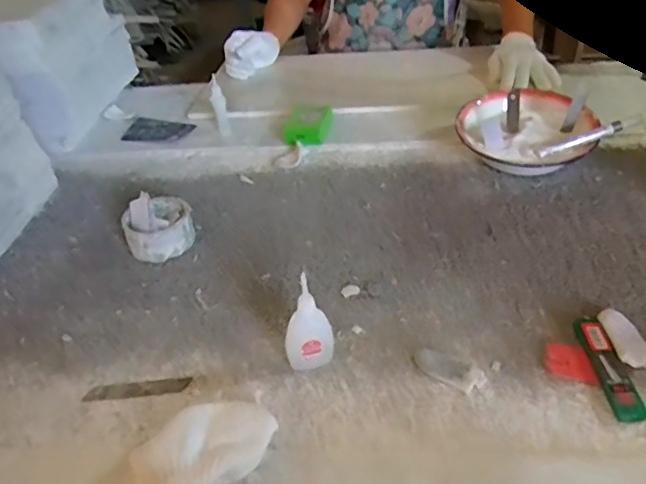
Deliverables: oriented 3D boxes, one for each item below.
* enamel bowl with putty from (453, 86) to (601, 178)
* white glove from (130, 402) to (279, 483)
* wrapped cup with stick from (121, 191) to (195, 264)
[{"bbox_3d":[0.288,-0.162,0.856,0.189,0.087,0.174,-3,35,5],"label":"enamel bowl with putty"},{"bbox_3d":[-0.093,0.171,0.477,0.112,0.035,0.068,-24,39,-24],"label":"white glove"},{"bbox_3d":[-0.204,-0.021,0.739,0.082,0.054,0.067,-17,36,-16],"label":"wrapped cup with stick"}]

